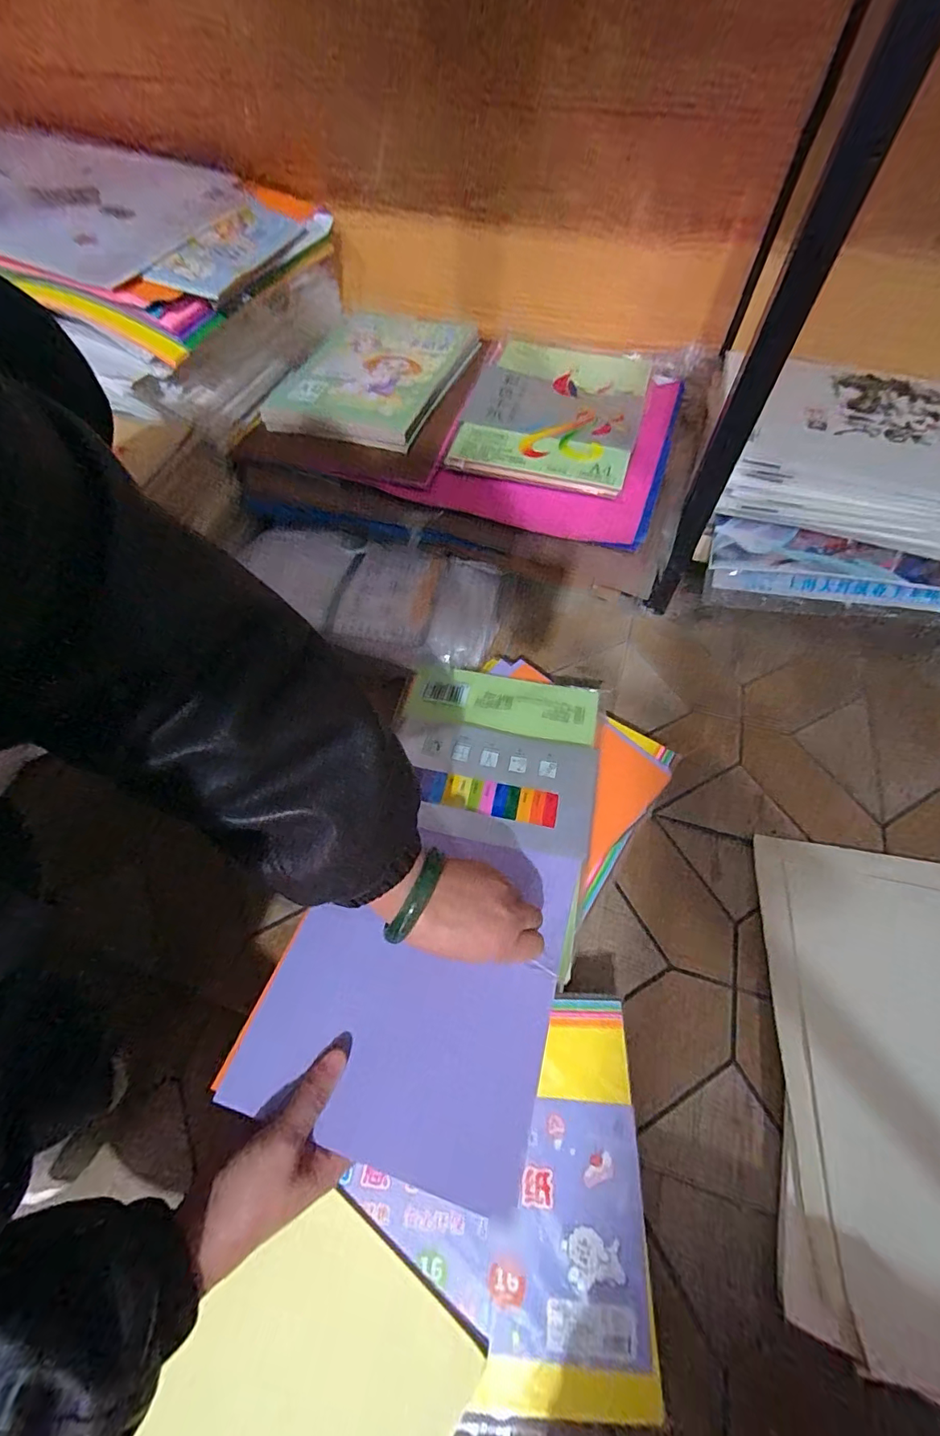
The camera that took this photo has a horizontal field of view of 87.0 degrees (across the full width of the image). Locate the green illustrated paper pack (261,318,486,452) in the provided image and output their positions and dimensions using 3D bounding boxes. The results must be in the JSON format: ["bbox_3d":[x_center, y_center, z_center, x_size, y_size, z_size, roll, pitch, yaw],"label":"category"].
[{"bbox_3d":[-0.128,-0.478,0.684,0.230,0.024,0.271,14,67,11],"label":"green illustrated paper pack"}]

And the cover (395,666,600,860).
[{"bbox_3d":[0.026,0.033,0.518,0.206,0.008,0.194,11,58,7],"label":"cover"}]

